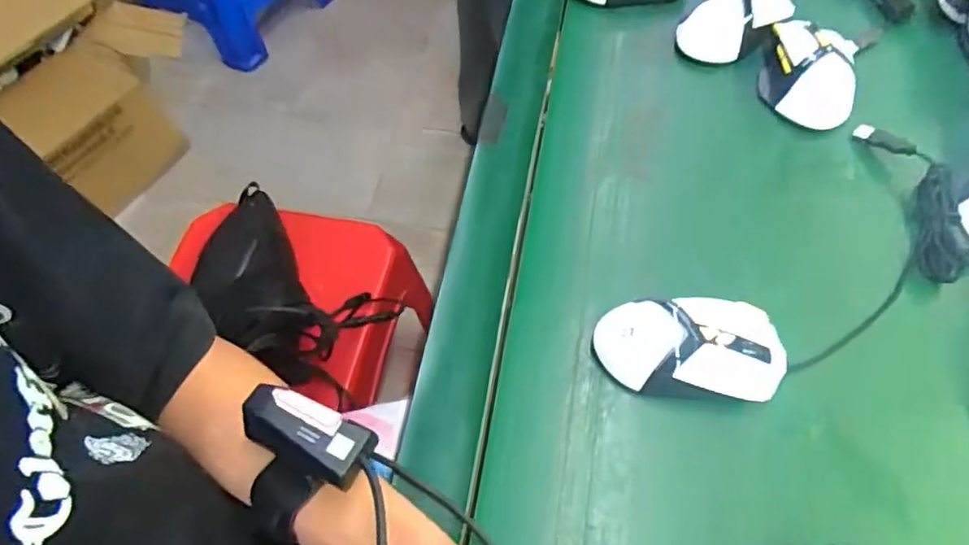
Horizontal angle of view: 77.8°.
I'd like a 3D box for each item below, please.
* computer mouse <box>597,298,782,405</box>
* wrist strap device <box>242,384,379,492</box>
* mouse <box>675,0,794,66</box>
[{"bbox_3d":[0.137,0.051,0.403,0.120,0.049,0.060,5,61,5],"label":"computer mouse"},{"bbox_3d":[-0.095,0.087,0.327,0.069,0.016,0.031,21,65,11],"label":"wrist strap device"},{"bbox_3d":[0.242,-0.242,0.572,0.105,0.042,0.067,-27,64,-12],"label":"mouse"}]

